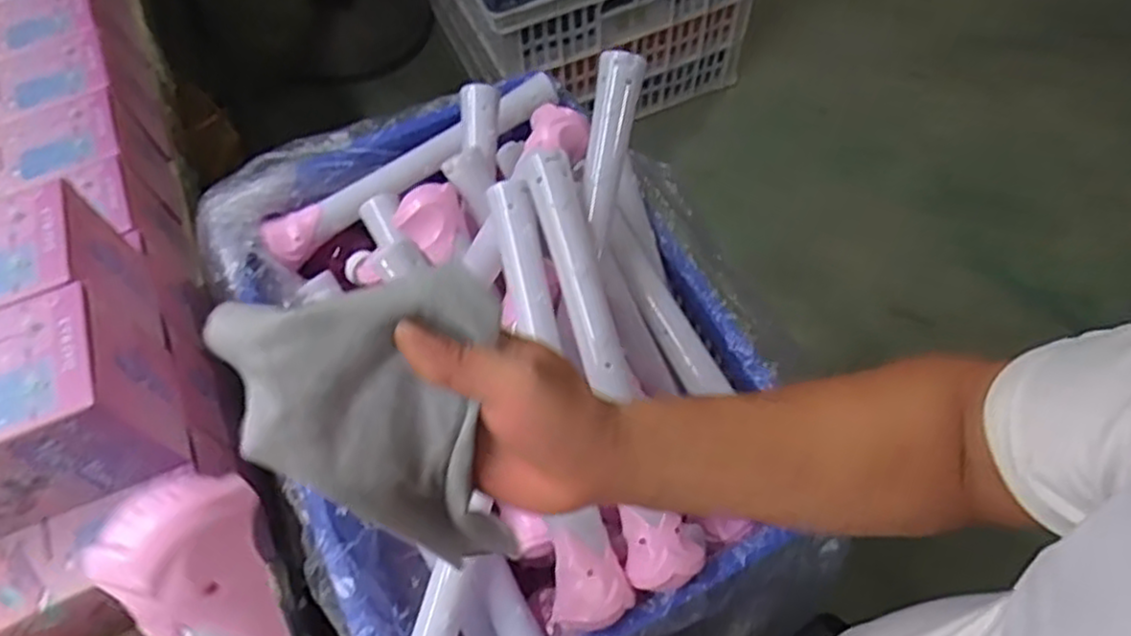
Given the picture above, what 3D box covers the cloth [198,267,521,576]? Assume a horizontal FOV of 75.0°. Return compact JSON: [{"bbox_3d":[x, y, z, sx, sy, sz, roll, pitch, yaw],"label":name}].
[{"bbox_3d":[-0.072,0.057,0.333,0.118,0.165,0.033,-19,29,-1],"label":"cloth"}]

